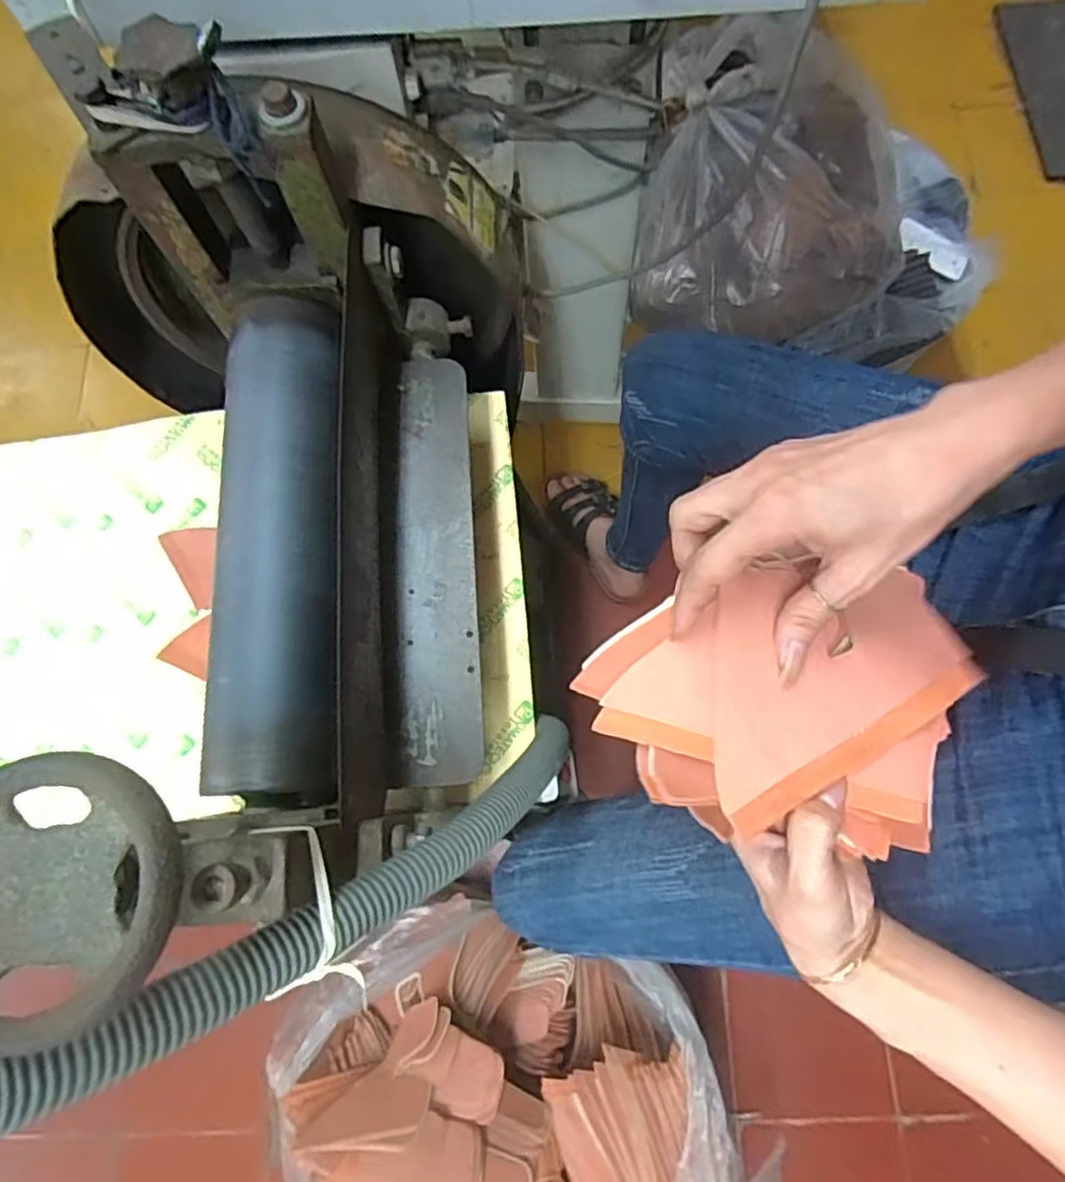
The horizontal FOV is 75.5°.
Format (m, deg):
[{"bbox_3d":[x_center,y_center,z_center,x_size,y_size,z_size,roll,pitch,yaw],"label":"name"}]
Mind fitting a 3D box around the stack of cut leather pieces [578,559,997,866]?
[{"bbox_3d":[0.120,0.050,0.335,0.182,0.029,0.131,4,75,3],"label":"stack of cut leather pieces"}]

